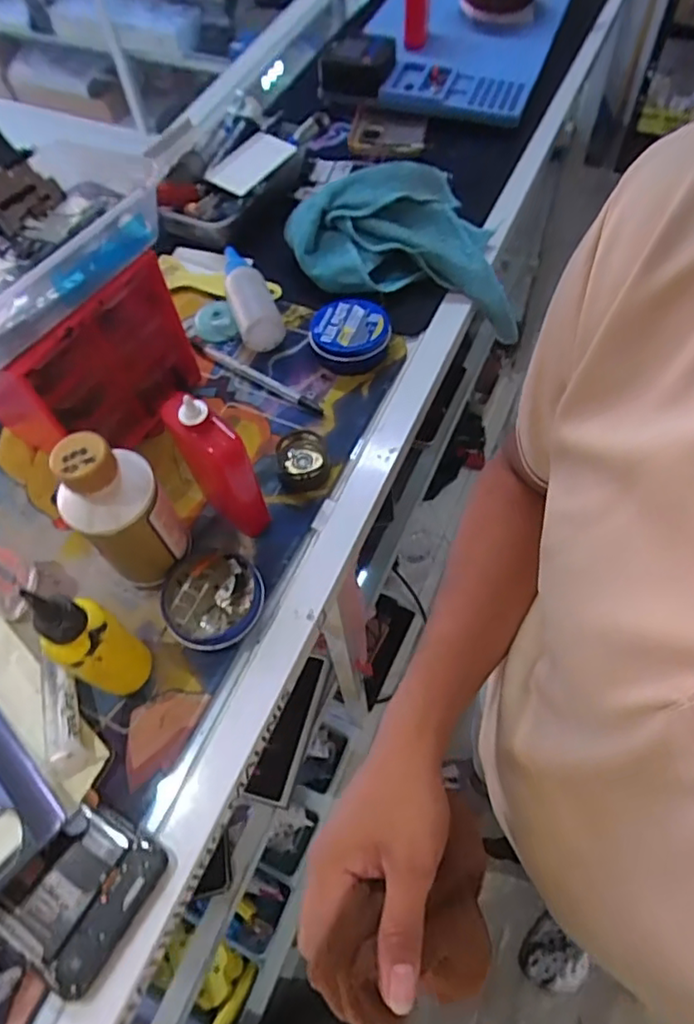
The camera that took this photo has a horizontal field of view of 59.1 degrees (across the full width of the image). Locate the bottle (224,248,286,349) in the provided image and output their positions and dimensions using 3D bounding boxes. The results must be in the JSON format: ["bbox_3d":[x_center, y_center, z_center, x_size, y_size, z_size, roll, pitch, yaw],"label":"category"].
[{"bbox_3d":[-0.083,-0.187,0.530,0.038,0.032,0.104,-17,61,-6],"label":"bottle"}]

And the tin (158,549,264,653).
[{"bbox_3d":[-0.088,0.058,0.395,0.062,0.019,0.060,-1,61,3],"label":"tin"}]

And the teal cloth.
[{"bbox_3d":[0.064,-0.258,0.547,0.195,0.060,0.169,24,65,16],"label":"teal cloth"}]

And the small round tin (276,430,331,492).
[{"bbox_3d":[-0.032,-0.038,0.447,0.037,0.019,0.038,-1,61,3],"label":"small round tin"}]

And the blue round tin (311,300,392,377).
[{"bbox_3d":[0.003,-0.145,0.503,0.062,0.029,0.059,-1,61,3],"label":"blue round tin"}]

